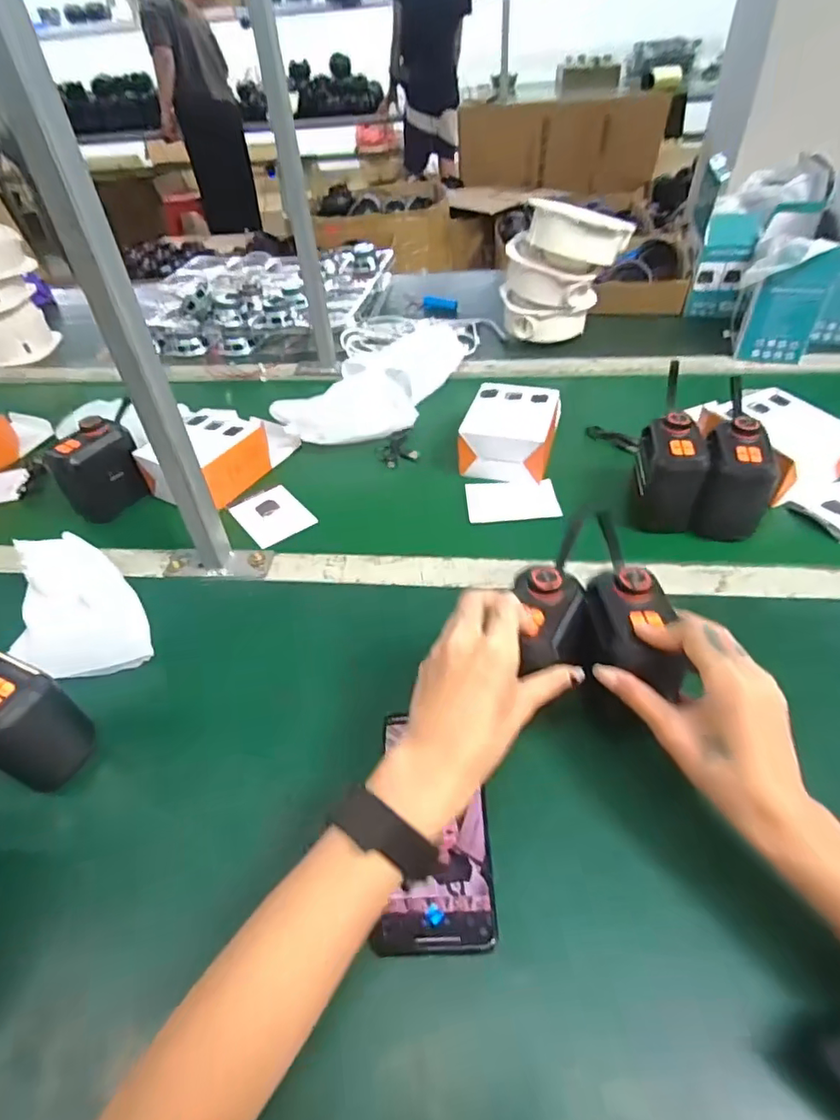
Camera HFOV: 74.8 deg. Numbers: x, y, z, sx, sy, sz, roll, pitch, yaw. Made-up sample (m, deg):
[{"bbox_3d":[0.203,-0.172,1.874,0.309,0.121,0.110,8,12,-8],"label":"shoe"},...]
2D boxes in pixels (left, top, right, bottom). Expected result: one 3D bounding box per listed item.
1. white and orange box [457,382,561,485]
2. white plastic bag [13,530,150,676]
[{"bbox_3d":[0.108,-0.149,0.661,0.105,0.066,0.119,13,49,15],"label":"white and orange box"},{"bbox_3d":[-0.318,0.040,0.508,0.096,0.049,0.178,-25,50,-20],"label":"white plastic bag"}]

